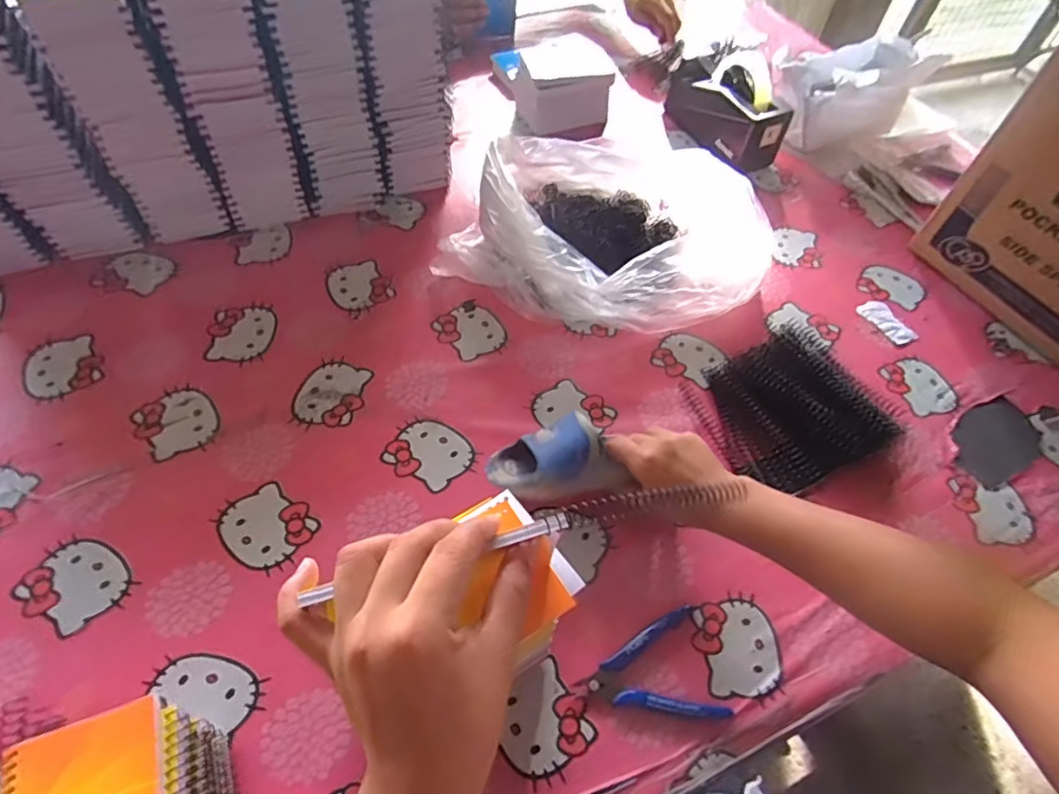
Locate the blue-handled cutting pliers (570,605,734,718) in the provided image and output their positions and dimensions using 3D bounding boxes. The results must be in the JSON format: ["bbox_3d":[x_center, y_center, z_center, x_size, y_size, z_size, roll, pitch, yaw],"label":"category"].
[{"bbox_3d":[0.094,0.223,0.484,0.118,0.013,0.086,-5,55,-7],"label":"blue-handled cutting pliers"}]

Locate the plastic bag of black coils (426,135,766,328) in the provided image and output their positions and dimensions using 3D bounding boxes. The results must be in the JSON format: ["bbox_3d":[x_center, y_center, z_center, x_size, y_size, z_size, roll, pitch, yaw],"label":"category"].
[{"bbox_3d":[0.090,-0.216,0.729,0.384,0.105,0.253,-2,55,-5],"label":"plastic bag of black coils"}]

